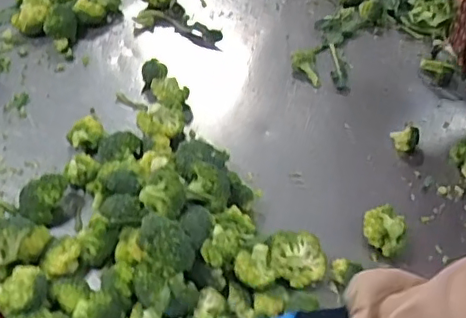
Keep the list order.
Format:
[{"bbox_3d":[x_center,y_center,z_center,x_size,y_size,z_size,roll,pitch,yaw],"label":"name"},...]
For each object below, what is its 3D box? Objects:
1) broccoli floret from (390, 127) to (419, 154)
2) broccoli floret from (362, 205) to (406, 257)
[{"bbox_3d":[0.237,-0.029,0.796,0.037,0.033,0.028,16,55,14],"label":"broccoli floret"},{"bbox_3d":[0.181,0.086,0.698,0.046,0.043,0.056,2,52,4],"label":"broccoli floret"}]

